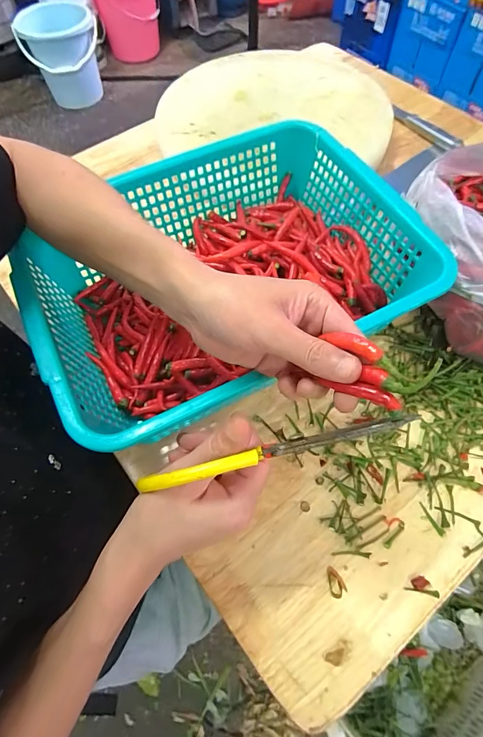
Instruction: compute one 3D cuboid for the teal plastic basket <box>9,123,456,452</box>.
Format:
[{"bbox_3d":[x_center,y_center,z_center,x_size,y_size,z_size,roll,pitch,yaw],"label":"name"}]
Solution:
[{"bbox_3d":[-0.017,-0.100,0.432,0.381,0.098,0.290,-25,65,-11],"label":"teal plastic basket"}]

